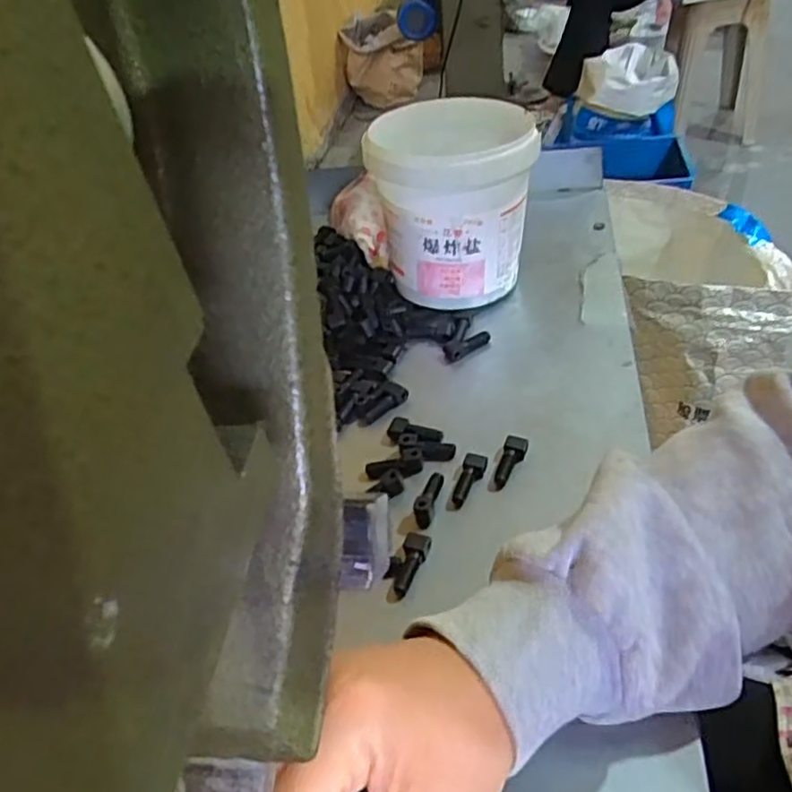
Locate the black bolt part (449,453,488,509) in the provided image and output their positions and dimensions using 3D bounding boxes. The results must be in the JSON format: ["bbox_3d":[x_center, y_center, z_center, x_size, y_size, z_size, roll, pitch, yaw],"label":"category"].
[{"bbox_3d":[0.043,0.051,0.413,0.013,0.009,0.038,17,48,20],"label":"black bolt part"}]

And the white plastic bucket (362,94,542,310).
[{"bbox_3d":[0.046,-0.151,0.541,0.119,0.126,0.127,-1,44,9],"label":"white plastic bucket"}]

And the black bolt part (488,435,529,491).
[{"bbox_3d":[0.069,0.040,0.421,0.013,0.011,0.040,15,47,18],"label":"black bolt part"}]

